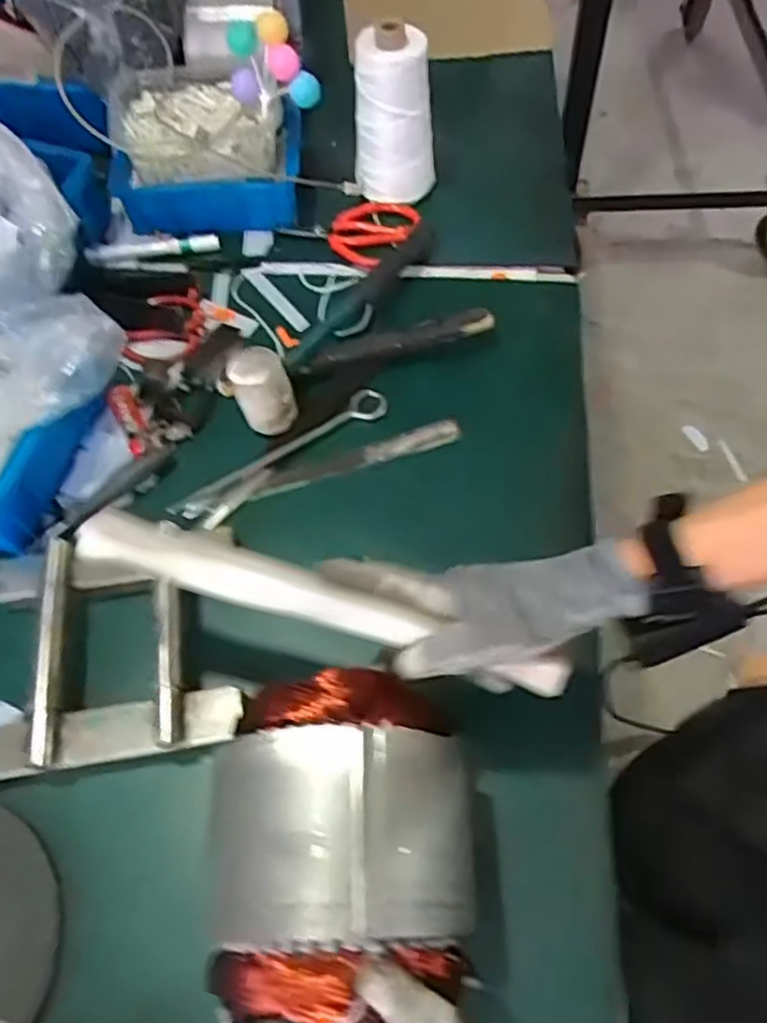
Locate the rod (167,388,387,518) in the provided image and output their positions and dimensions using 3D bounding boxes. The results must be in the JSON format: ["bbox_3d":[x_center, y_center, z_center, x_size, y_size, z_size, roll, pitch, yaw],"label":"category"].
[{"bbox_3d":[-0.093,-0.054,0.662,0.218,0.010,0.028,-32,64,-14],"label":"rod"}]

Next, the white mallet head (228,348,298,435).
[{"bbox_3d":[-0.106,-0.105,0.650,0.050,0.076,0.046,-1,61,2],"label":"white mallet head"}]

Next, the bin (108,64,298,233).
[{"bbox_3d":[-0.186,-0.378,0.772,0.192,0.112,0.110,-2,61,2],"label":"bin"}]

